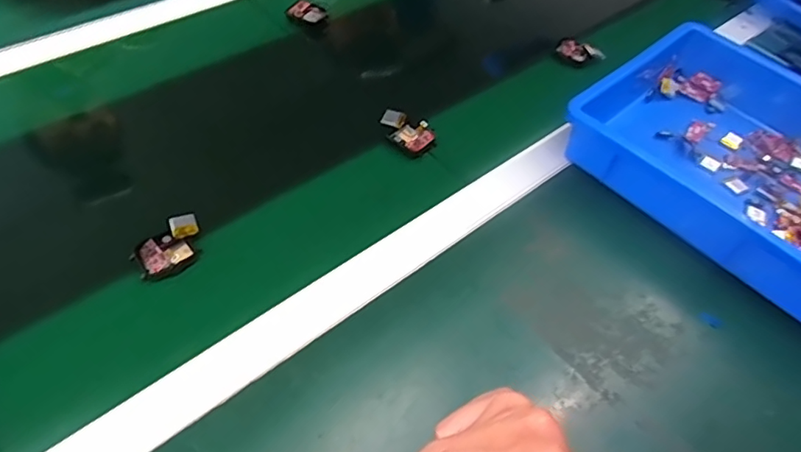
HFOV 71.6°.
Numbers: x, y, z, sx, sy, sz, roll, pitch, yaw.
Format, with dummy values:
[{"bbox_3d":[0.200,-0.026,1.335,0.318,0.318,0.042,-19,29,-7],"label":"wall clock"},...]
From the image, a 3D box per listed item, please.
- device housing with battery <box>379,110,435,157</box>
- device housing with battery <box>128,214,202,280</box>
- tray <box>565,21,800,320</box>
[{"bbox_3d":[0.007,-0.096,0.561,0.056,0.020,0.037,39,58,23],"label":"device housing with battery"},{"bbox_3d":[-0.185,0.018,0.450,0.042,0.013,0.059,34,56,20],"label":"device housing with battery"},{"bbox_3d":[0.369,-0.038,0.523,0.252,0.067,0.385,-36,62,-28],"label":"tray"}]

